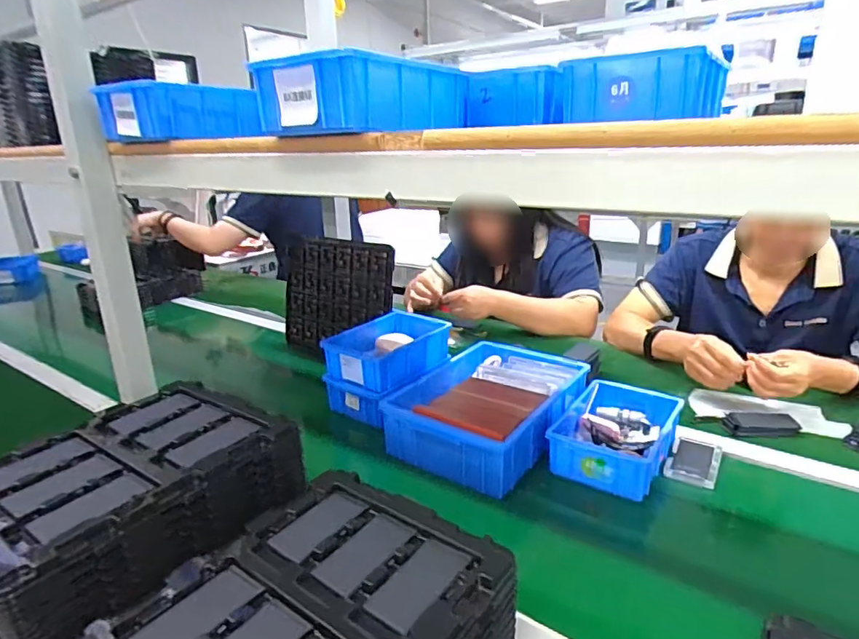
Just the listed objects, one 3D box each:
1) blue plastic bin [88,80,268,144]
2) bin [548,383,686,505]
[{"bbox_3d":[-0.325,-0.263,0.687,0.136,0.061,0.161,11,22,34],"label":"blue plastic bin"},{"bbox_3d":[0.259,0.160,0.748,0.136,0.059,0.195,11,22,34],"label":"bin"}]

